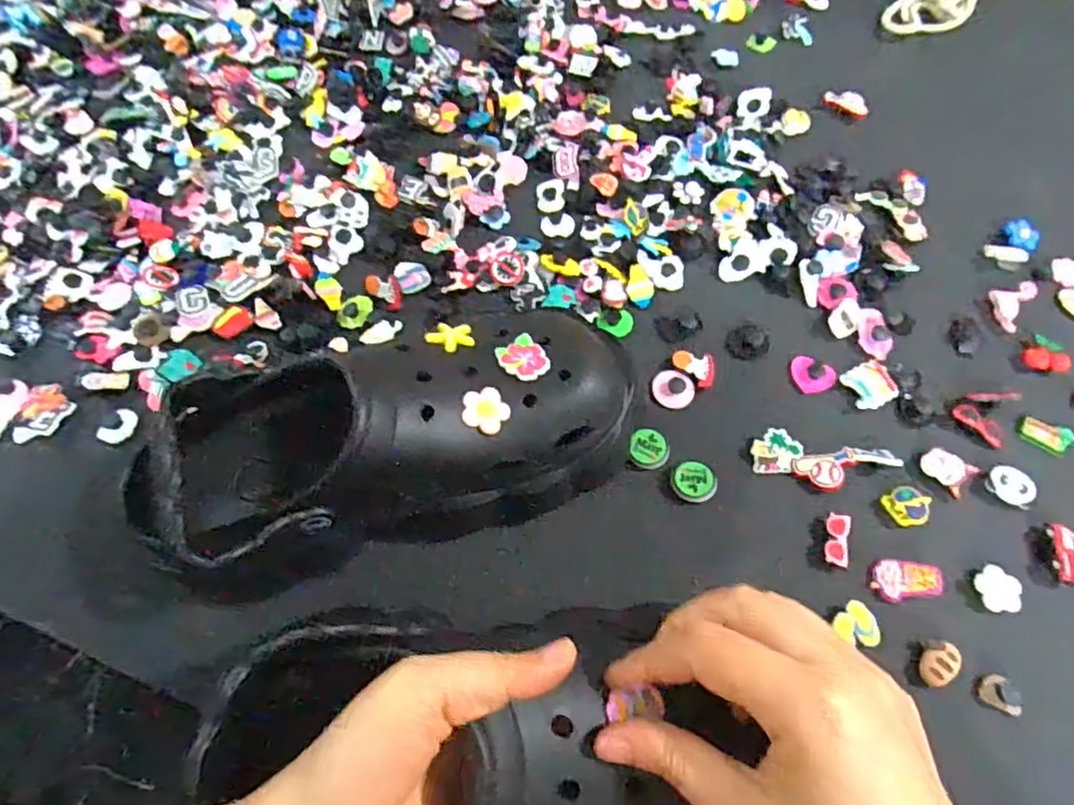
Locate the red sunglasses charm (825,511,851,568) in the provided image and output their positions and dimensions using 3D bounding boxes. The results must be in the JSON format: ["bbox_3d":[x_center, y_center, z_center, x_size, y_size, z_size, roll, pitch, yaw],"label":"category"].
[{"bbox_3d":[0.171,0.078,0.357,0.013,0.007,0.029,15,64,8],"label":"red sunglasses charm"}]

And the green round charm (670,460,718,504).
[{"bbox_3d":[0.094,0.048,0.377,0.026,0.007,0.025,0,63,1],"label":"green round charm"}]

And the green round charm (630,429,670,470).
[{"bbox_3d":[0.069,0.029,0.388,0.024,0.008,0.024,0,63,1],"label":"green round charm"}]

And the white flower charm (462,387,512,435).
[{"bbox_3d":[-0.026,0.003,0.317,0.023,0.006,0.023,4,73,-14],"label":"white flower charm"}]

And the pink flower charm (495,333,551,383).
[{"bbox_3d":[-0.007,-0.023,0.332,0.024,0.004,0.027,-36,68,-16],"label":"pink flower charm"}]

